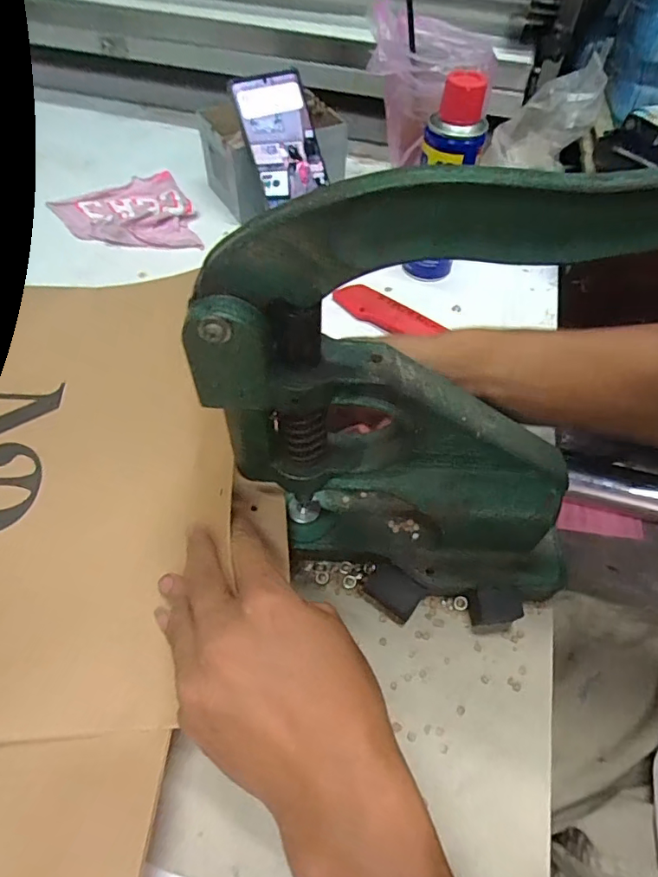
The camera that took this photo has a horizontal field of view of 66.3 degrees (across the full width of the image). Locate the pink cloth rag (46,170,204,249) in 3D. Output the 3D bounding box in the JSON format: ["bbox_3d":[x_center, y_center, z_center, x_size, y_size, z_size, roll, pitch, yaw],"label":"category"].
[{"bbox_3d":[-0.227,-0.251,0.558,0.139,0.017,0.157,-18,58,-15],"label":"pink cloth rag"}]

